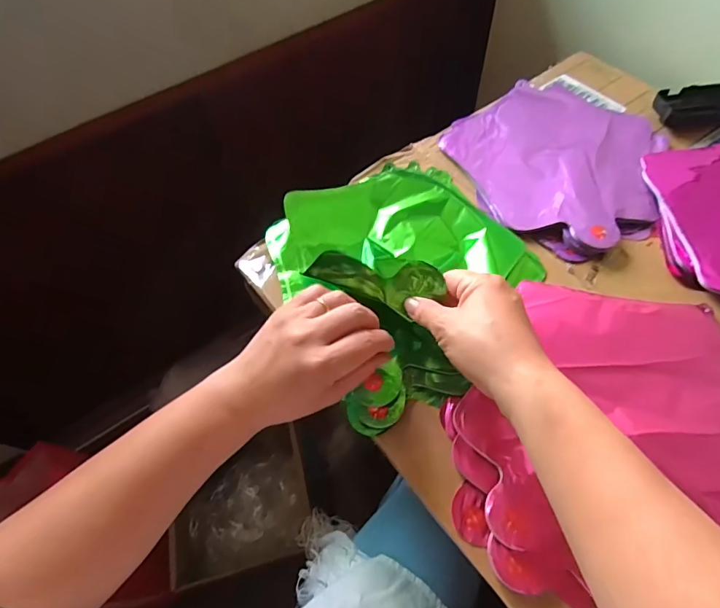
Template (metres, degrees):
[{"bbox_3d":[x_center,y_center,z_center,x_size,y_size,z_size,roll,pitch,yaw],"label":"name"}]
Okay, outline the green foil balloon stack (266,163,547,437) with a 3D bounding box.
[{"bbox_3d":[0.042,-0.047,0.394,0.226,0.071,0.245,-29,64,-12],"label":"green foil balloon stack"}]

